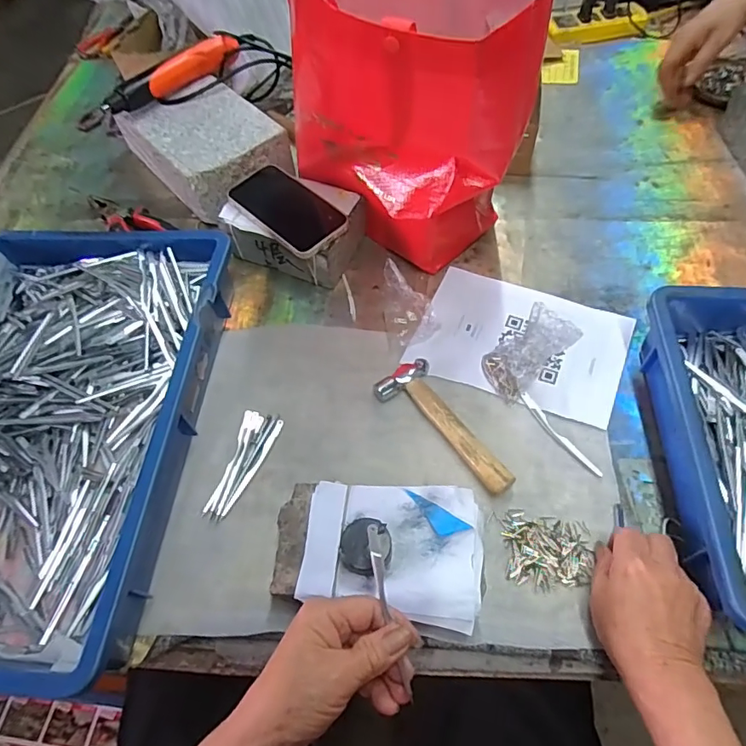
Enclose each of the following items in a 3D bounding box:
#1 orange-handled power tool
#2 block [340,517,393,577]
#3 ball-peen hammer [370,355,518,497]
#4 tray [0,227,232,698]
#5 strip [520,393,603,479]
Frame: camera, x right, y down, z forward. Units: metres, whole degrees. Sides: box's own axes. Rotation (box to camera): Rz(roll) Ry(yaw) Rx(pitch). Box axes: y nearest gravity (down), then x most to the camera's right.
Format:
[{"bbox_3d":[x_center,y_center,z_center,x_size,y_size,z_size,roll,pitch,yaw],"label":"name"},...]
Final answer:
[{"bbox_3d":[-0.287,-0.394,0.671,0.034,0.033,0.243,39,69,24],"label":"orange-handled power tool"},{"bbox_3d":[-0.006,0.132,0.377,0.037,0.023,0.038,-1,59,2],"label":"block"},{"bbox_3d":[0.073,0.050,0.478,0.056,0.019,0.157,-37,64,-18],"label":"ball-peen hammer"},{"bbox_3d":[-0.309,0.038,0.478,0.279,0.075,0.438,2,59,4],"label":"tray"},{"bbox_3d":[0.179,0.059,0.479,0.011,0.004,0.102,-30,62,-14],"label":"strip"}]

